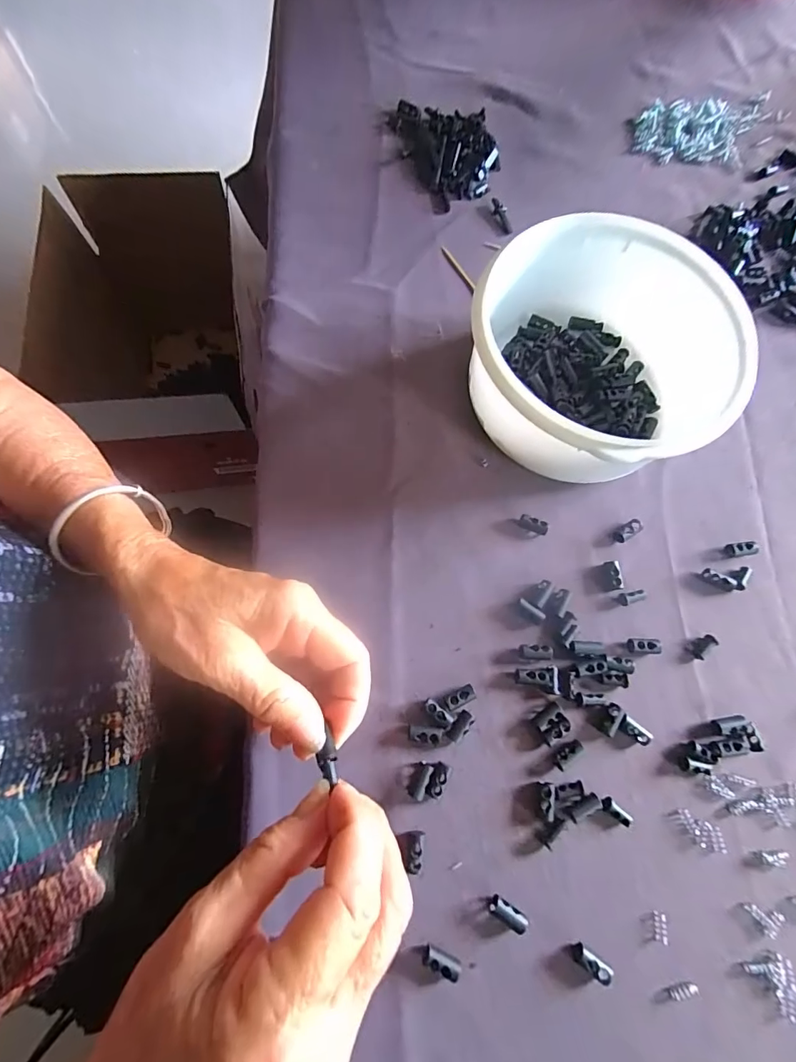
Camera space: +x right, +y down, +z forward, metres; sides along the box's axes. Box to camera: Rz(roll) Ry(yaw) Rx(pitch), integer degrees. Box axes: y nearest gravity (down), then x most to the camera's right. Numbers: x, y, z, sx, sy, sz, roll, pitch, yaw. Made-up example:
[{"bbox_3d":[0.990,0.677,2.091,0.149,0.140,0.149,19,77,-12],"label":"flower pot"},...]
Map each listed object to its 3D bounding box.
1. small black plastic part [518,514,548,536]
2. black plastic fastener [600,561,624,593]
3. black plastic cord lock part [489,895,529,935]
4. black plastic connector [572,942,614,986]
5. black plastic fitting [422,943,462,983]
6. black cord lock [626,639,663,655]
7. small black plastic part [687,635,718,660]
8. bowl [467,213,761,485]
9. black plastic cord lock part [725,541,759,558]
[{"bbox_3d":[0.089,-0.004,0.297,0.018,0.008,0.008,25,74,6],"label":"small black plastic part"},{"bbox_3d":[0.137,0.029,0.289,0.011,0.008,0.018,-1,74,-2],"label":"black plastic fastener"},{"bbox_3d":[0.057,0.197,0.232,0.019,0.006,0.009,28,74,19],"label":"black plastic cord lock part"},{"bbox_3d":[0.098,0.218,0.228,0.020,0.008,0.009,40,76,9],"label":"black plastic connector"},{"bbox_3d":[0.021,0.215,0.224,0.020,0.009,0.009,30,75,7],"label":"black plastic fitting"},{"bbox_3d":[0.151,0.071,0.277,0.019,0.007,0.009,3,73,11],"label":"black cord lock"},{"bbox_3d":[0.189,0.071,0.281,0.017,0.005,0.012,-33,77,-11],"label":"small black plastic part"},{"bbox_3d":[0.126,-0.106,0.291,0.146,0.075,0.158,1,73,-2],"label":"bowl"},{"bbox_3d":[0.227,0.012,0.298,0.018,0.009,0.009,-5,74,-3],"label":"black plastic cord lock part"}]

